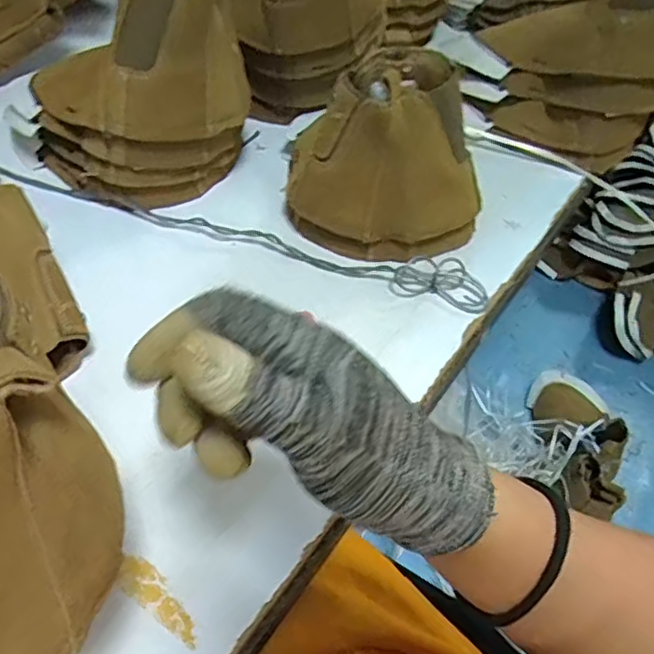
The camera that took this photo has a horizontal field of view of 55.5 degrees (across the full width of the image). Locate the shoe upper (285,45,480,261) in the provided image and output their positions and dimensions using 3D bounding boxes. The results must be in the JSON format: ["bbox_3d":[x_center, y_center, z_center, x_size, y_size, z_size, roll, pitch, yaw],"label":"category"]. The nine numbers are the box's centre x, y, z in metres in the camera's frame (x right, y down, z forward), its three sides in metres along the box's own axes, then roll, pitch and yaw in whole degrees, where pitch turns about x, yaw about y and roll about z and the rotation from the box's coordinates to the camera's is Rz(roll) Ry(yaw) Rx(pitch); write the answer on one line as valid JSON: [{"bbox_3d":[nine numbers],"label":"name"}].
[{"bbox_3d":[0.052,-0.137,0.526,0.156,0.149,0.087,-9,52,-12],"label":"shoe upper"}]

